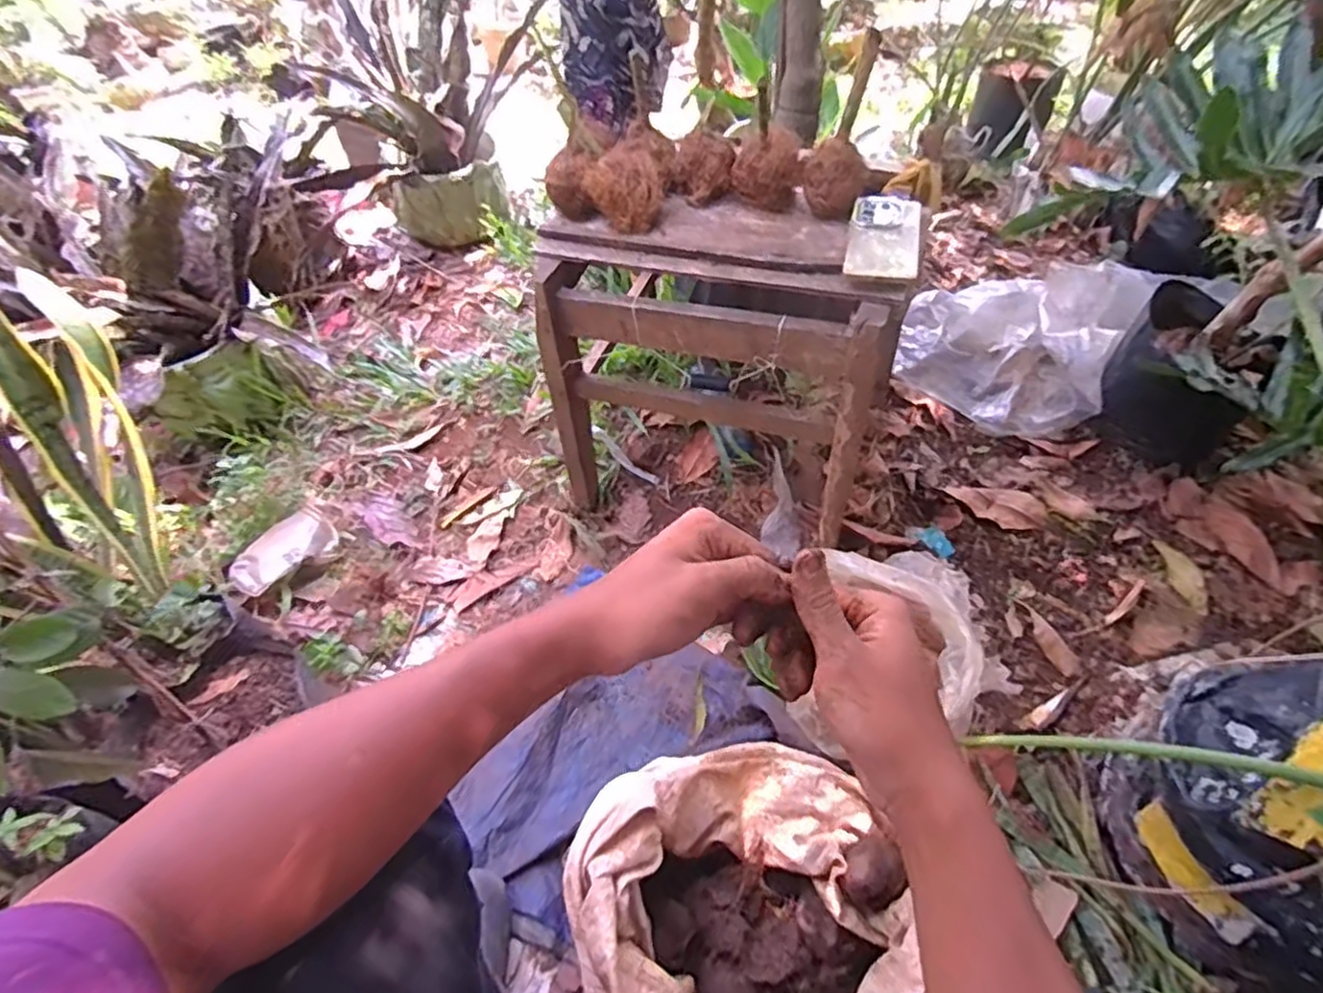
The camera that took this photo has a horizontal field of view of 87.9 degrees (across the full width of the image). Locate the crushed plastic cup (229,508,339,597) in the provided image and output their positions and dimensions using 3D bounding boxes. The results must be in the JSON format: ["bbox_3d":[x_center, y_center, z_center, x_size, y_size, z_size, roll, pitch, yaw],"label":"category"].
[{"bbox_3d":[-0.601,0.090,1.097,0.090,0.051,0.161,29,57,28],"label":"crushed plastic cup"}]

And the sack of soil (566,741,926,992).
[{"bbox_3d":[0.074,0.414,0.670,0.334,0.138,0.330,-24,50,-16],"label":"sack of soil"}]

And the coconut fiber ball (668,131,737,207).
[{"bbox_3d":[0.050,-0.415,0.863,0.082,0.078,0.062,-1,47,5],"label":"coconut fiber ball"}]

